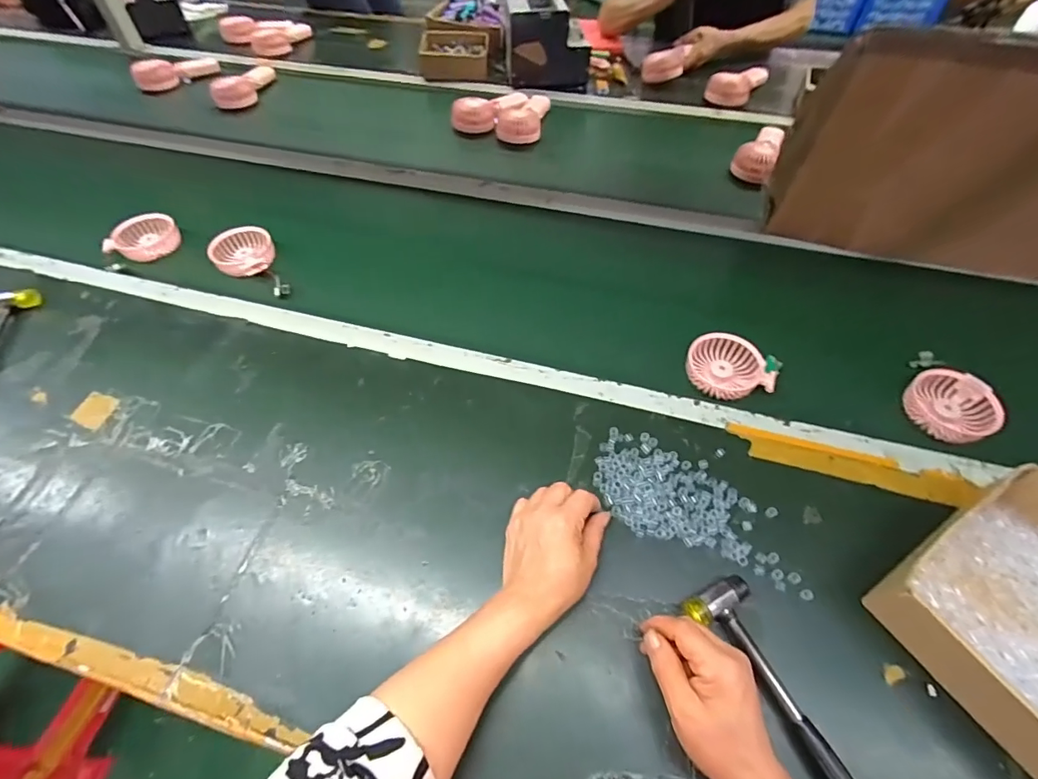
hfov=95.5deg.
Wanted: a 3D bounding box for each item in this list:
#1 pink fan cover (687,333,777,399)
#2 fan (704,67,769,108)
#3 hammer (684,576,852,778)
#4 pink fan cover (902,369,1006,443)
[{"bbox_3d":[0.270,-0.031,0.609,0.104,0.029,0.083,12,56,9],"label":"pink fan cover"},{"bbox_3d":[0.458,-0.641,0.992,0.091,0.065,0.117,35,62,22],"label":"fan"},{"bbox_3d":[0.239,0.278,0.391,0.056,0.022,0.240,-25,58,-16],"label":"hammer"},{"bbox_3d":[0.531,0.016,0.574,0.092,0.039,0.092,-25,58,-16],"label":"pink fan cover"}]

